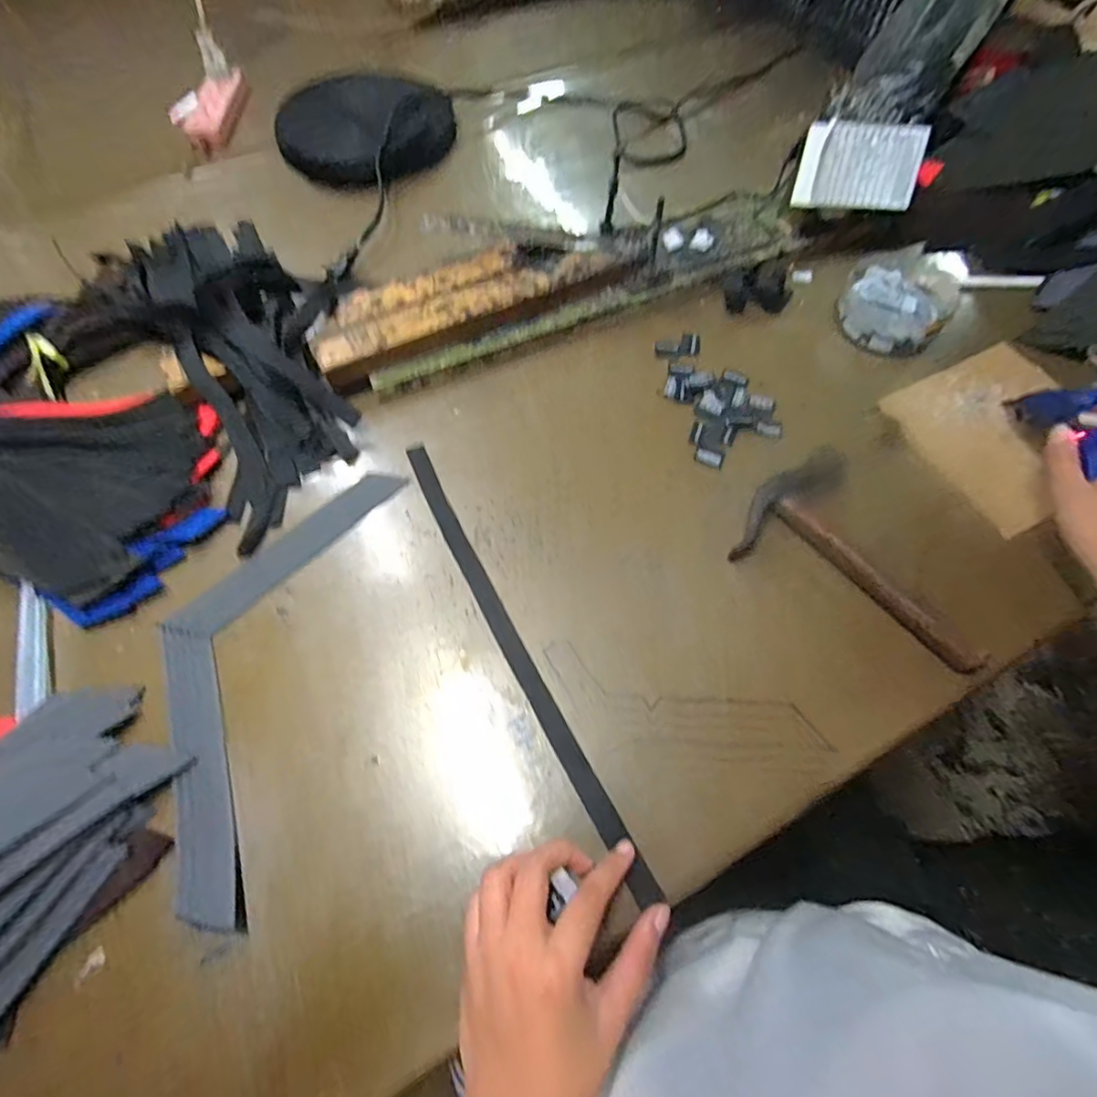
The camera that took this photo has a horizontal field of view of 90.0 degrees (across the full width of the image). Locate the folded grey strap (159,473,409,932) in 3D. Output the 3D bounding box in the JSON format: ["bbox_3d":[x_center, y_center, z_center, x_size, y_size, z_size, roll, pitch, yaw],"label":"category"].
[{"bbox_3d":[-0.207,0.067,0.377,0.117,0.009,0.306,8,63,4],"label":"folded grey strap"}]

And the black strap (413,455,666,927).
[{"bbox_3d":[-0.028,0.062,0.390,0.016,0.005,0.363,-25,66,-13],"label":"black strap"}]

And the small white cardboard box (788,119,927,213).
[{"bbox_3d":[0.286,-0.351,0.502,0.102,0.066,0.016,2,27,1],"label":"small white cardboard box"}]

